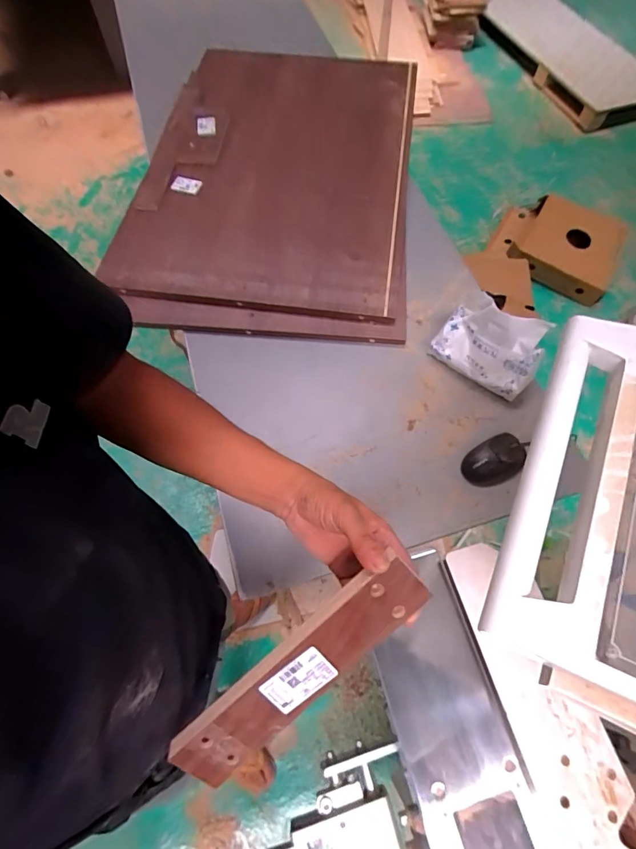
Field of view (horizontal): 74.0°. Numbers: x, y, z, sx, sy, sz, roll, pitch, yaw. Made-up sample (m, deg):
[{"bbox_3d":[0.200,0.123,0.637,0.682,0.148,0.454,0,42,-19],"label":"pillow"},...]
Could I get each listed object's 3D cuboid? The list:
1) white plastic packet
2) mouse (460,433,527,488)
[{"bbox_3d":[0.295,-0.139,0.719,0.175,0.136,0.091,34,69,14],"label":"white plastic packet"},{"bbox_3d":[0.288,0.058,0.683,0.112,0.038,0.067,-28,69,-13],"label":"mouse"}]

